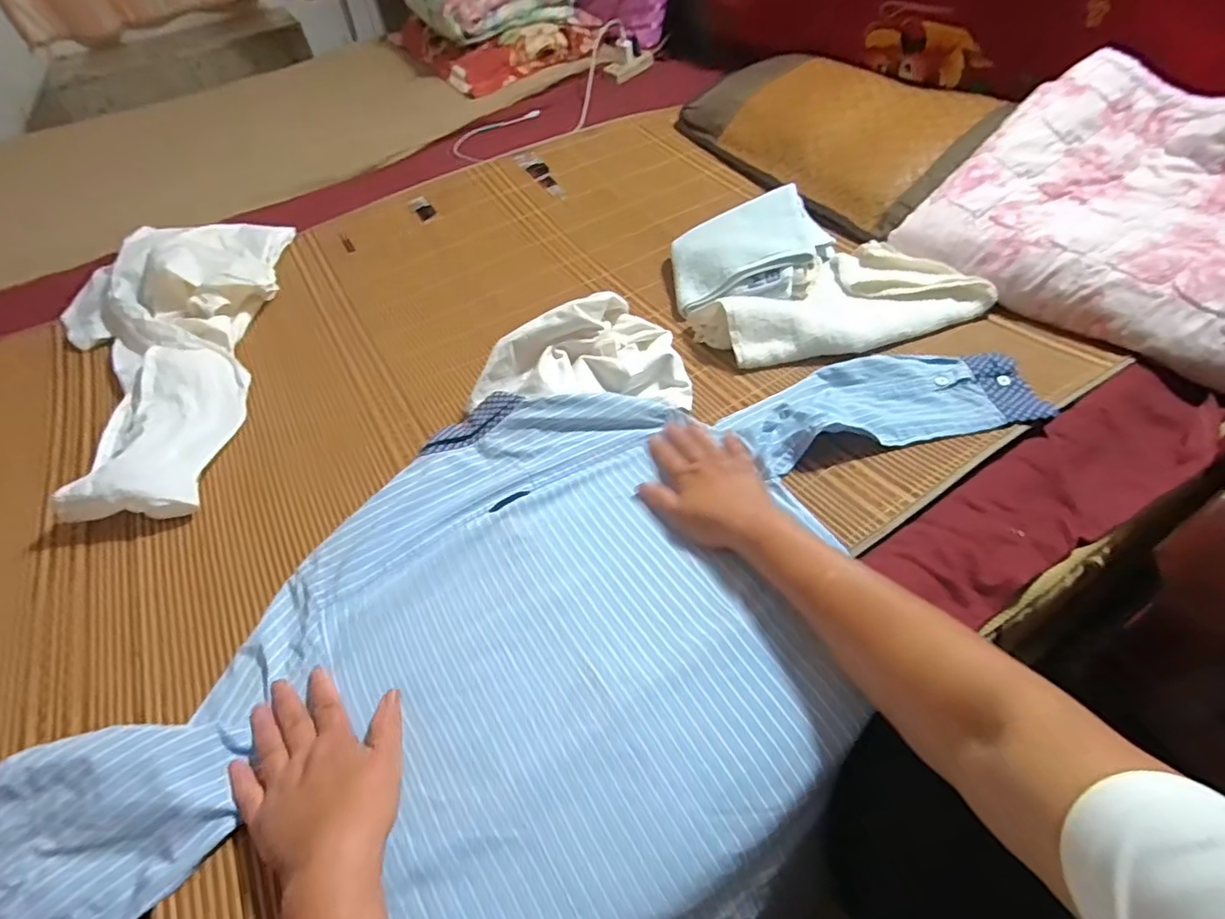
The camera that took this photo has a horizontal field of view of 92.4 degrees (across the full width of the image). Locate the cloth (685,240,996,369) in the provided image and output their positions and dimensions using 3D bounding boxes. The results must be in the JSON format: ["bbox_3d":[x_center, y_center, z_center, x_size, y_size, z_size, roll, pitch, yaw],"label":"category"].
[{"bbox_3d":[0.279,-0.197,0.735,0.324,0.034,0.168,-17,50,-9],"label":"cloth"}]

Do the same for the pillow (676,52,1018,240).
[{"bbox_3d":[0.366,-0.585,1.026,0.310,0.092,0.567,-26,52,-16],"label":"pillow"}]

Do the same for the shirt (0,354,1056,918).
[{"bbox_3d":[-0.046,0.176,0.524,0.471,0.166,0.945,32,59,29],"label":"shirt"}]

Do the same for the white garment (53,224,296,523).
[{"bbox_3d":[-0.643,-0.152,0.785,0.310,0.065,0.603,-13,49,-5],"label":"white garment"}]

